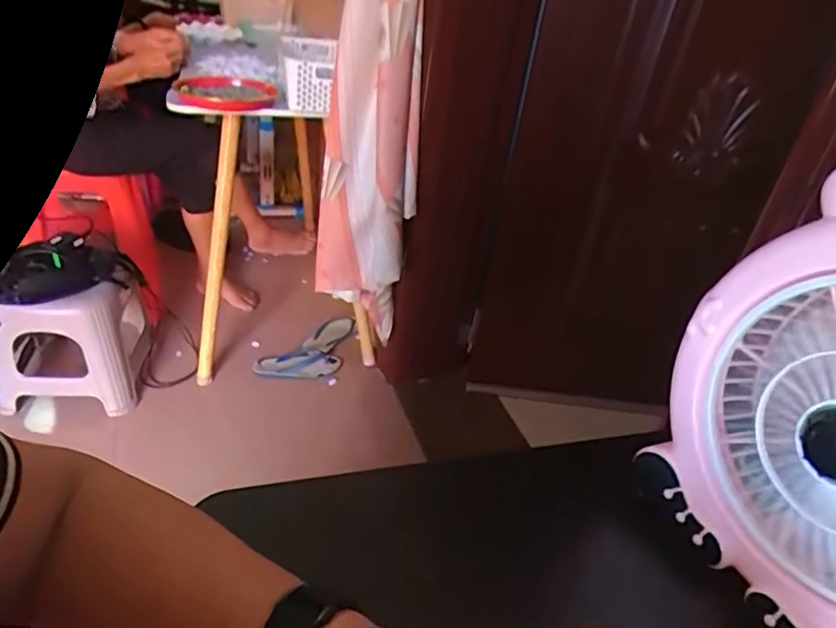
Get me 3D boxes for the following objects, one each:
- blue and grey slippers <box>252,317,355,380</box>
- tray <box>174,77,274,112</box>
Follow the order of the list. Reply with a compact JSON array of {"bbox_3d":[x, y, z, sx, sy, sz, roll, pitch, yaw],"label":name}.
[{"bbox_3d":[-0.283,0.102,1.727,0.148,0.063,0.351,28,39,28],"label":"blue and grey slippers"},{"bbox_3d":[-0.418,-0.483,1.265,0.200,0.022,0.224,-4,35,-16],"label":"tray"}]

